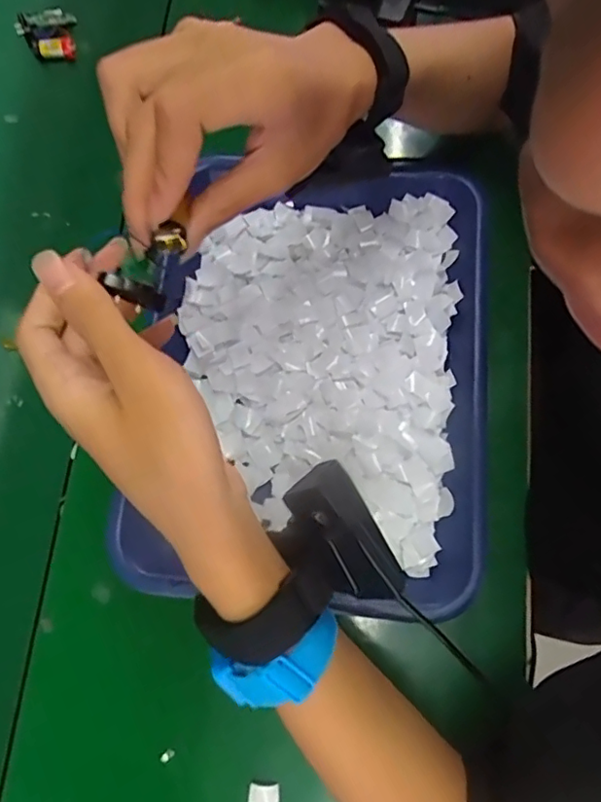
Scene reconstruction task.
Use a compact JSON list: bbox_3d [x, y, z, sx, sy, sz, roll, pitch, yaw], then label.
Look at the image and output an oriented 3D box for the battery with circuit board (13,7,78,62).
[{"bbox_3d":[-0.237,-0.345,0.527,0.051,0.027,0.040,-17,75,-7],"label":"battery with circuit board"}]

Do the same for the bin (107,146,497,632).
[{"bbox_3d":[0.010,-0.022,0.422,0.245,0.057,0.323,8,74,1],"label":"bin"}]

